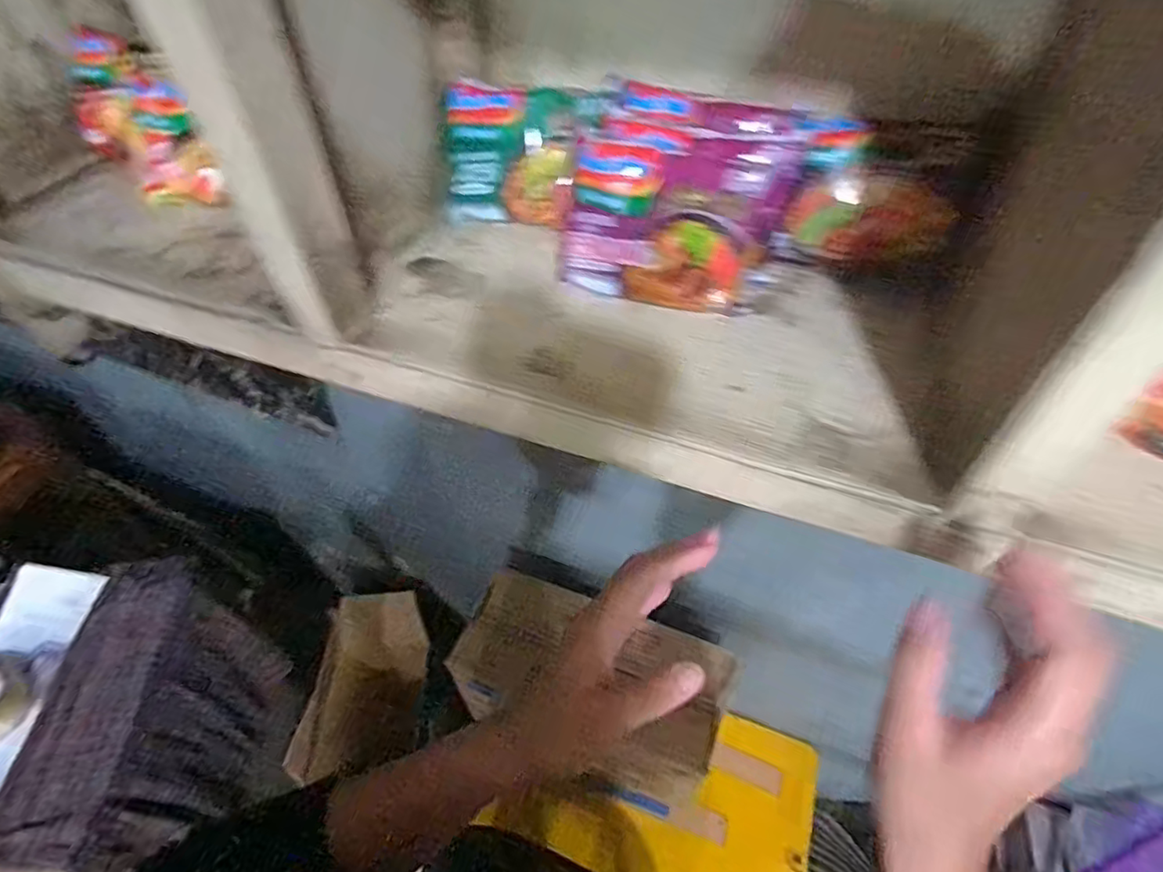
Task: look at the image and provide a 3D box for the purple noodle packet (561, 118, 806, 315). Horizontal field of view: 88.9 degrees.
[{"bbox_3d":[0.058,-0.142,0.390,0.135,0.107,0.034,13,22,12],"label":"purple noodle packet"}]

